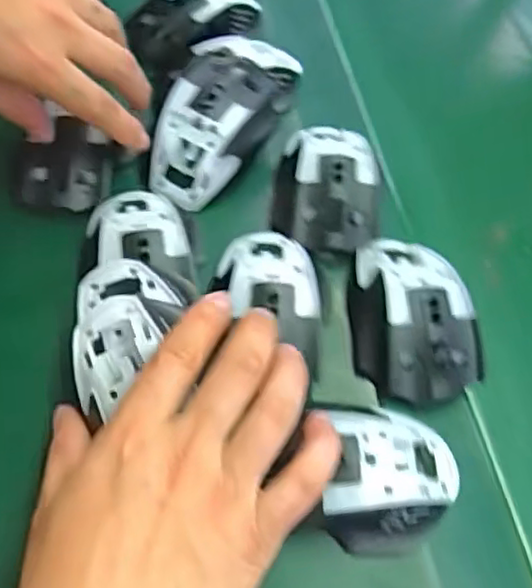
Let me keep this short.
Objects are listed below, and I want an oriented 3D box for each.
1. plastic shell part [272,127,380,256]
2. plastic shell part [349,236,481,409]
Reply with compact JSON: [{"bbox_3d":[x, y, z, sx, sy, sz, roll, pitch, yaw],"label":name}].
[{"bbox_3d":[0.042,-0.075,0.454,0.069,0.032,0.099,3,56,5],"label":"plastic shell part"},{"bbox_3d":[0.088,0.009,0.408,0.071,0.033,0.113,-6,56,-1],"label":"plastic shell part"}]

